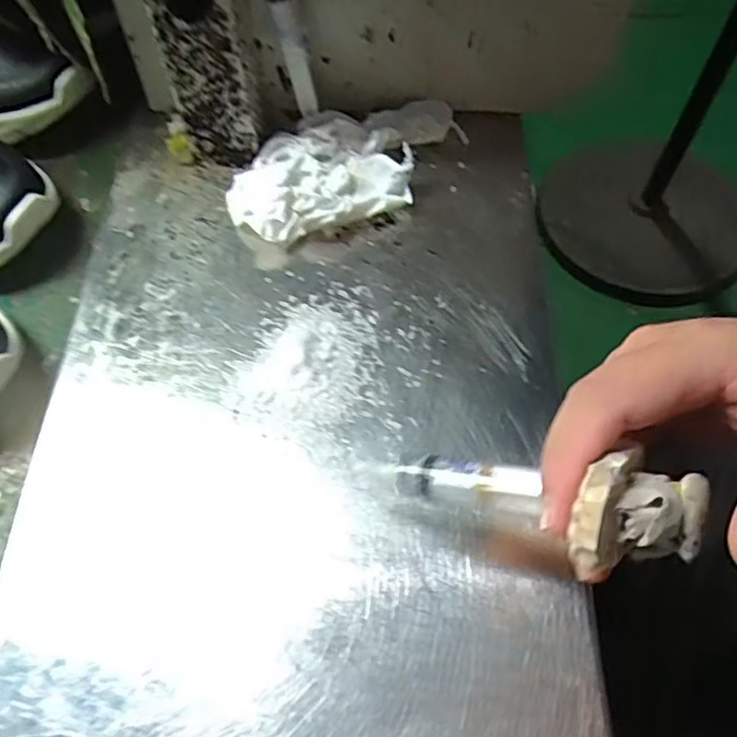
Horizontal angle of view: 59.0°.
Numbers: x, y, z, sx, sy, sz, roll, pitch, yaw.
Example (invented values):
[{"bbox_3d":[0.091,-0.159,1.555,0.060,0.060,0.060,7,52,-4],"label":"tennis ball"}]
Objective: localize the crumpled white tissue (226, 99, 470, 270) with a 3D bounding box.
[{"bbox_3d":[-0.010,-0.111,0.354,0.136,0.024,0.068,-24,64,-13],"label":"crumpled white tissue"}]

